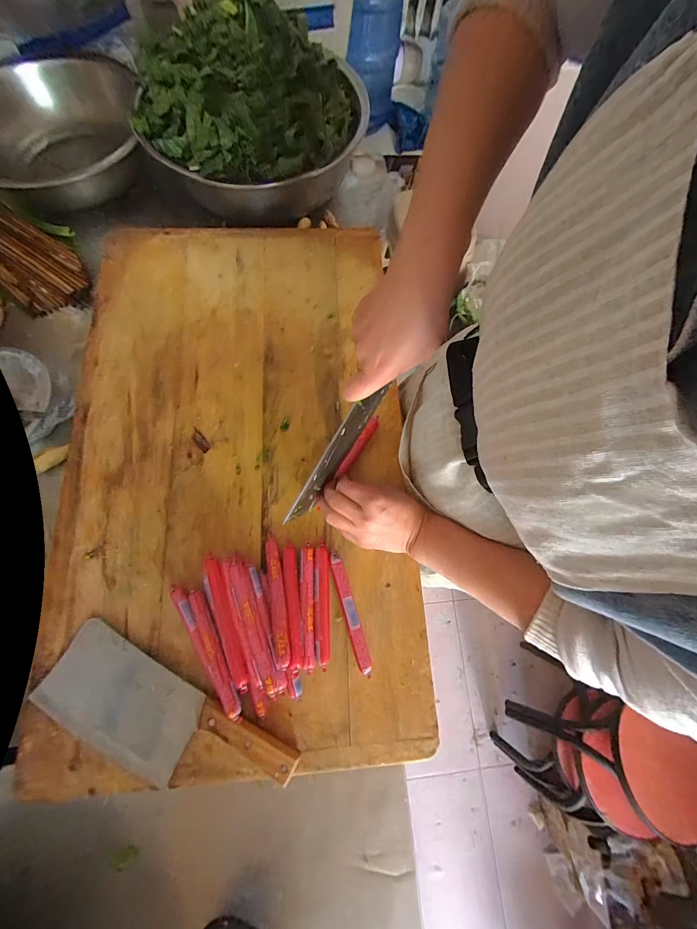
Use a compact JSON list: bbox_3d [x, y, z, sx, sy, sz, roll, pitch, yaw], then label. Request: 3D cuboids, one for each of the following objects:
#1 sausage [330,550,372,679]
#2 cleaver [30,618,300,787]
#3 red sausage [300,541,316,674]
[{"bbox_3d":[0.001,0.171,0.387,0.017,0.018,0.135,-16,74,-7],"label":"sausage"},{"bbox_3d":[-0.198,0.277,0.349,0.273,0.020,0.093,28,74,6],"label":"cleaver"},{"bbox_3d":[-0.048,0.165,0.389,0.017,0.014,0.137,-2,73,-3],"label":"red sausage"}]

